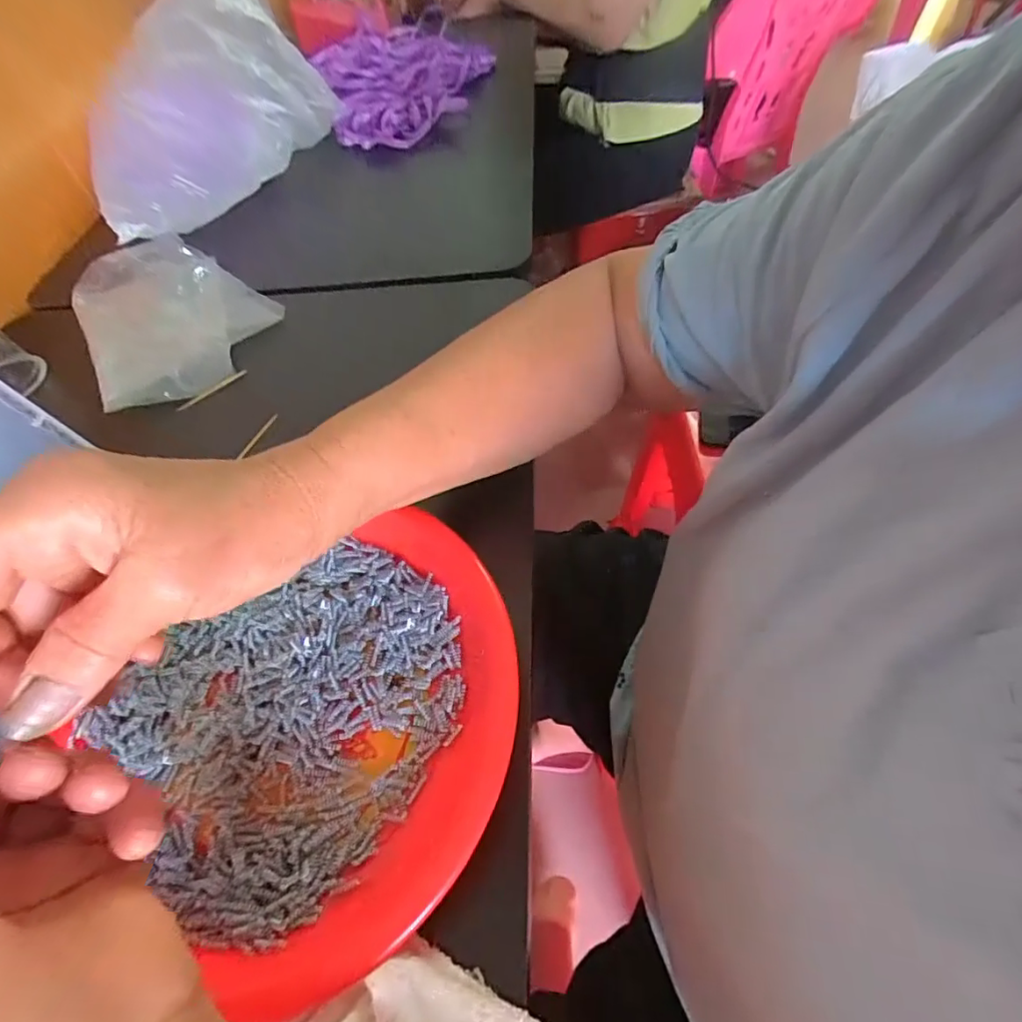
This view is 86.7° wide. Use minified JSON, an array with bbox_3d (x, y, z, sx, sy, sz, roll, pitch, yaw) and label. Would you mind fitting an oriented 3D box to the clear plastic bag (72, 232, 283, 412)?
[{"bbox_3d":[-0.299,-0.179,0.478,0.143,0.023,0.225,-32,57,-15],"label":"clear plastic bag"}]

